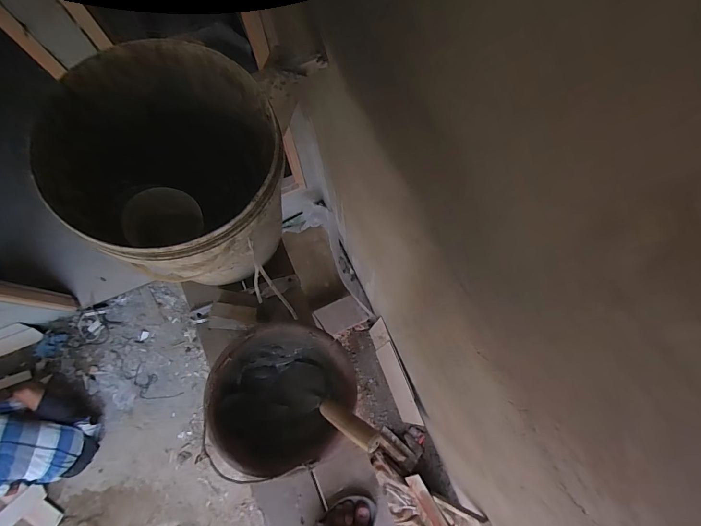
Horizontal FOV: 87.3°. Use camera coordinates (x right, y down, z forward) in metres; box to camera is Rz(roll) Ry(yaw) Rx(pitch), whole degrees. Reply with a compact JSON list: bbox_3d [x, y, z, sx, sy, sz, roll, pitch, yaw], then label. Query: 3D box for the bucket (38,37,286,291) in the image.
[{"bbox_3d":[-0.260,-0.133,0.636,0.319,0.292,0.320,0,76,0],"label":"bucket"}]

